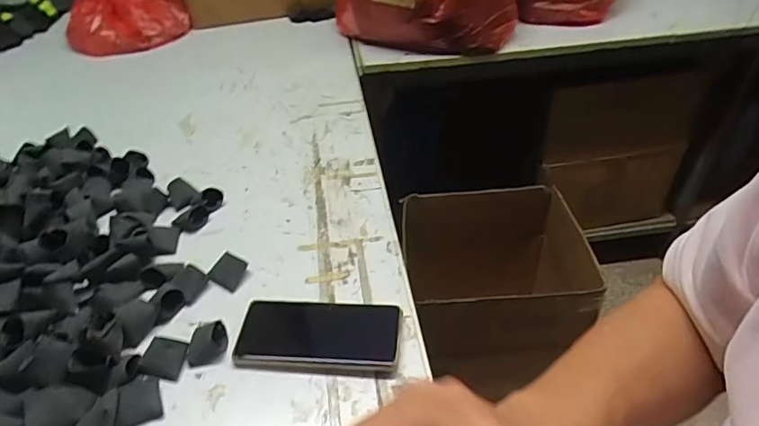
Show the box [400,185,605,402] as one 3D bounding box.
[{"bbox_3d":[0.249,0.173,1.123,0.347,0.330,0.321,-5,41,-4],"label":"box"}]

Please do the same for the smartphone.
[{"bbox_3d":[-0.060,0.122,0.496,0.158,0.011,0.077,3,41,6],"label":"smartphone"}]

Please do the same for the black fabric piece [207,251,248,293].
[{"bbox_3d":[-0.171,0.066,0.567,0.034,0.004,0.038,29,63,3],"label":"black fabric piece"}]

